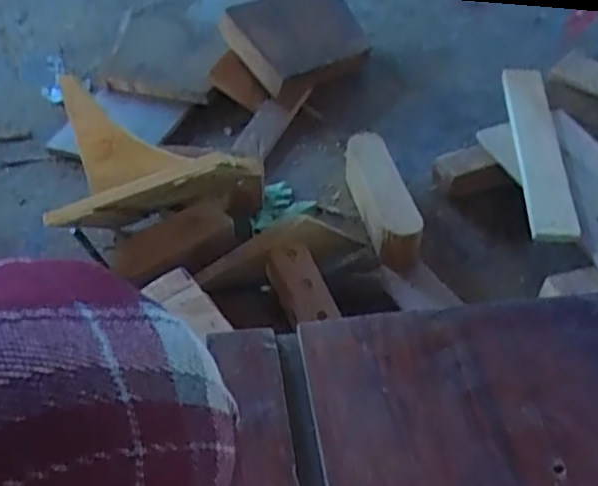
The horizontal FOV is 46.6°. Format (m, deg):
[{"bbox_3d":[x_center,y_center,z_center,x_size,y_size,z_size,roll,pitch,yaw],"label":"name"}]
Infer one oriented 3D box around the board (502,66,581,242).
[{"bbox_3d":[0.308,-0.130,0.894,0.059,0.012,0.329,7,46,2],"label":"board"}]

